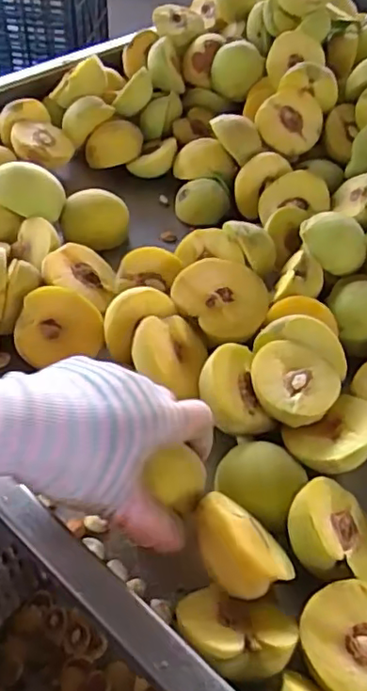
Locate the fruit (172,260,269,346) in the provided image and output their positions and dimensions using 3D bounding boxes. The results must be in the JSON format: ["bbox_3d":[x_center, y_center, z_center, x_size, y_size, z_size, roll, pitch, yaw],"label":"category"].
[{"bbox_3d":[0.028,-0.035,0.490,0.073,0.033,0.074,28,61,1],"label":"fruit"}]

